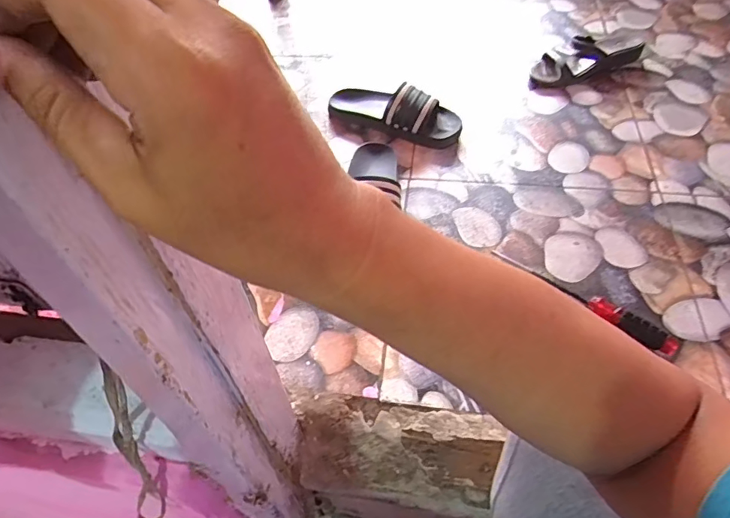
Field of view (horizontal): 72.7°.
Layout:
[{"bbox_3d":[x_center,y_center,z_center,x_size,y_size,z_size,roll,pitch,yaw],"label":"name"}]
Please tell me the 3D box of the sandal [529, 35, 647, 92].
[{"bbox_3d":[0.444,-0.405,1.010,0.240,0.055,0.091,-17,51,-9],"label":"sandal"}]

